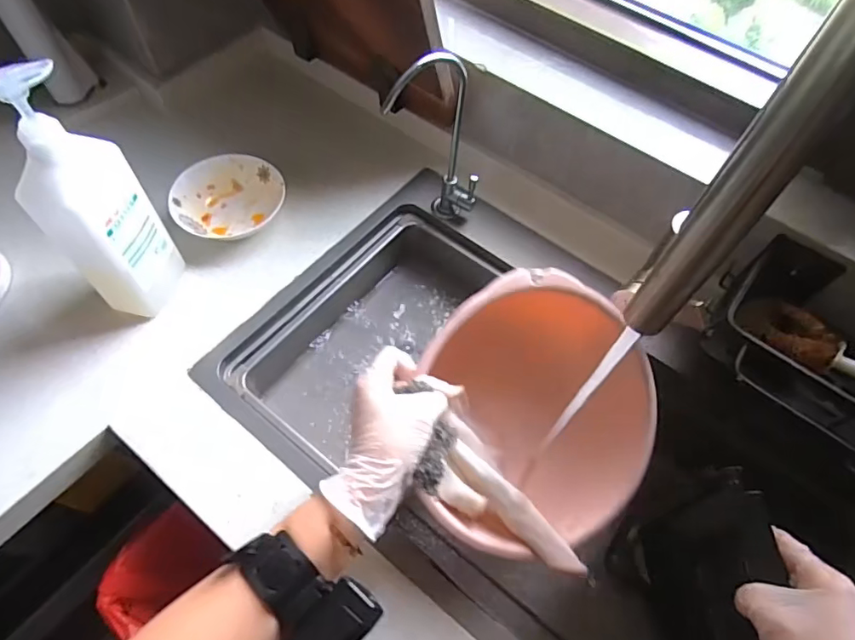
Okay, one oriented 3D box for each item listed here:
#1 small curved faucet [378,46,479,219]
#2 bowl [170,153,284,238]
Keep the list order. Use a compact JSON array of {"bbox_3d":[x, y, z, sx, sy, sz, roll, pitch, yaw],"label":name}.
[{"bbox_3d":[0.005,-0.202,0.628,0.120,0.237,0.044,-13,62,-11],"label":"small curved faucet"},{"bbox_3d":[-0.269,-0.164,0.705,0.136,0.039,0.129,1,60,-2],"label":"bowl"}]

